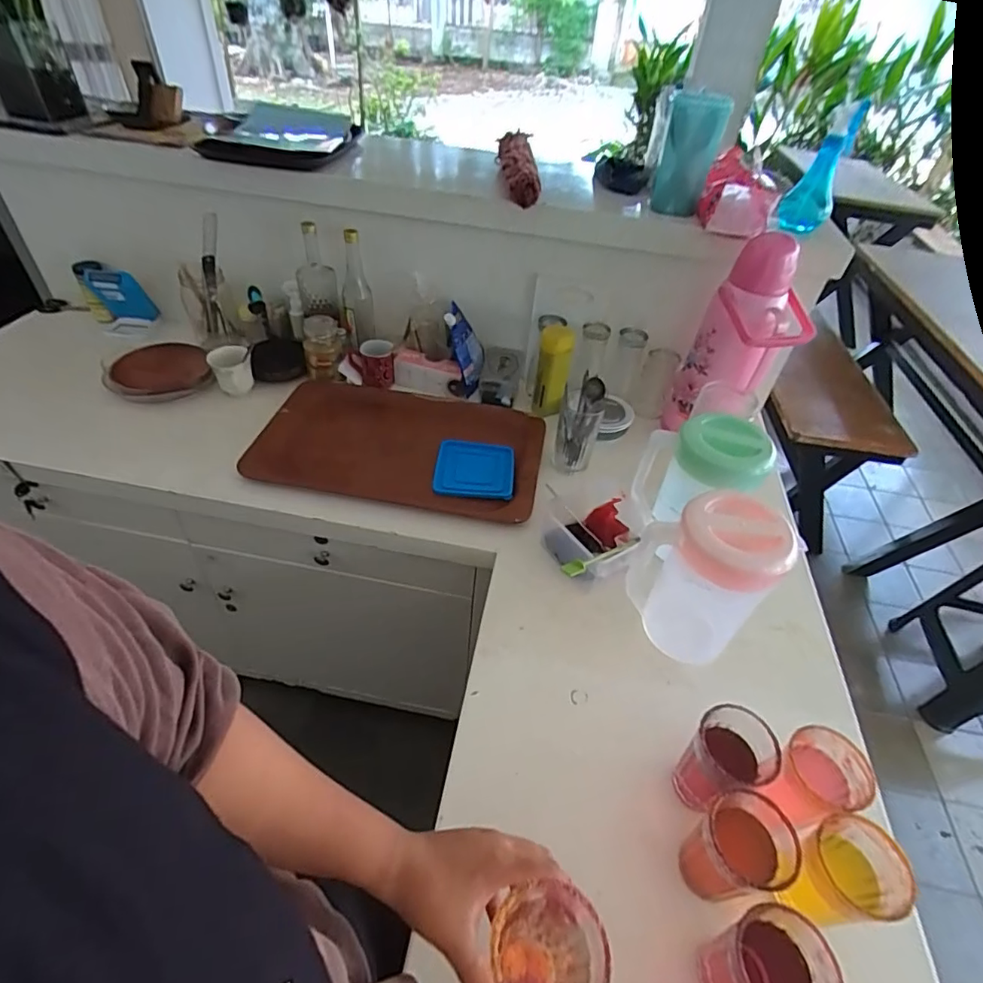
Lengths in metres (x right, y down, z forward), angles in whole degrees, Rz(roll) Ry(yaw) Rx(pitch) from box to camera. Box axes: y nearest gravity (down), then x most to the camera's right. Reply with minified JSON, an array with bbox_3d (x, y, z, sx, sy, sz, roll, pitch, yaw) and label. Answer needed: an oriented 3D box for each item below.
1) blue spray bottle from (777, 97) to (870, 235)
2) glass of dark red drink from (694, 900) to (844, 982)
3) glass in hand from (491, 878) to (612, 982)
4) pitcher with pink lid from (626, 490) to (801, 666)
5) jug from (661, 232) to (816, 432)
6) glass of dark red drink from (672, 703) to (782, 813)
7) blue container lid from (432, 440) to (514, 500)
[{"bbox_3d":[0.538,-0.523,0.868,0.075,0.175,0.062,23,47,17],"label":"blue spray bottle"},{"bbox_3d":[0.231,0.410,0.456,0.083,0.126,0.073,-5,46,-10],"label":"glass of dark red drink"},{"bbox_3d":[0.036,0.349,0.392,0.077,0.125,0.075,2,41,-2],"label":"glass in hand"},{"bbox_3d":[0.269,0.109,0.691,0.143,0.222,0.109,32,50,24],"label":"pitcher with pink lid"},{"bbox_3d":[0.440,-0.248,0.949,0.132,0.351,0.144,-12,47,-17],"label":"jug"},{"bbox_3d":[0.246,0.288,0.569,0.078,0.110,0.074,3,45,-3],"label":"glass of dark red drink"},{"bbox_3d":[-0.031,-0.044,0.963,0.141,0.013,0.139,3,45,-3],"label":"blue container lid"}]

